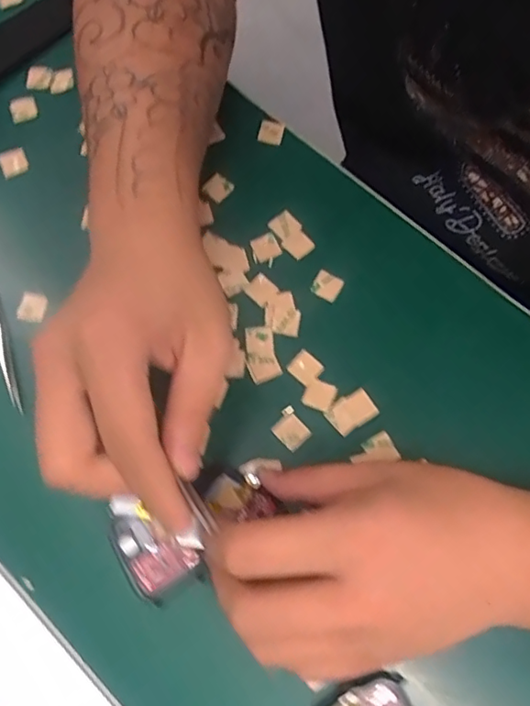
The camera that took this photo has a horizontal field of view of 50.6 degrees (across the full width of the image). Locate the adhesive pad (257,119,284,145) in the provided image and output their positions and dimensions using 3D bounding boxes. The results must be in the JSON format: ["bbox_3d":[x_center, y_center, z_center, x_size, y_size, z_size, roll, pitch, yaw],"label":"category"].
[{"bbox_3d":[0.004,-0.146,0.368,0.015,0.004,0.016,13,73,4],"label":"adhesive pad"}]

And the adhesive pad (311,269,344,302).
[{"bbox_3d":[0.037,-0.040,0.332,0.016,0.004,0.016,31,75,9],"label":"adhesive pad"}]

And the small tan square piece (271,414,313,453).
[{"bbox_3d":[0.014,0.042,0.302,0.015,0.004,0.017,-42,77,-12],"label":"small tan square piece"}]

